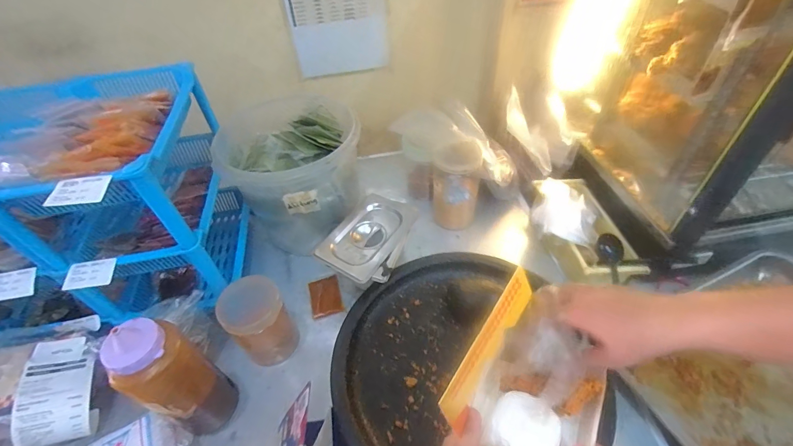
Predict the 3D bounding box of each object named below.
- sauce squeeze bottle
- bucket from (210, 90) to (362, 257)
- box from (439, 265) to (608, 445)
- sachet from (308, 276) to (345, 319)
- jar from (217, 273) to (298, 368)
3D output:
[{"bbox_3d":[-0.275,0.207,0.480,0.066,0.231,0.085,21,52,22],"label":"sauce squeeze bottle"},{"bbox_3d":[-0.182,-0.083,0.722,0.239,0.202,0.204,-11,47,-5],"label":"bucket"},{"bbox_3d":[0.148,0.183,0.406,0.136,0.152,0.161,26,54,25],"label":"box"},{"bbox_3d":[-0.131,0.135,0.690,0.056,0.005,0.079,-15,48,-9],"label":"sachet"},{"bbox_3d":[-0.212,0.152,0.579,0.089,0.144,0.079,-31,52,-22],"label":"jar"}]

